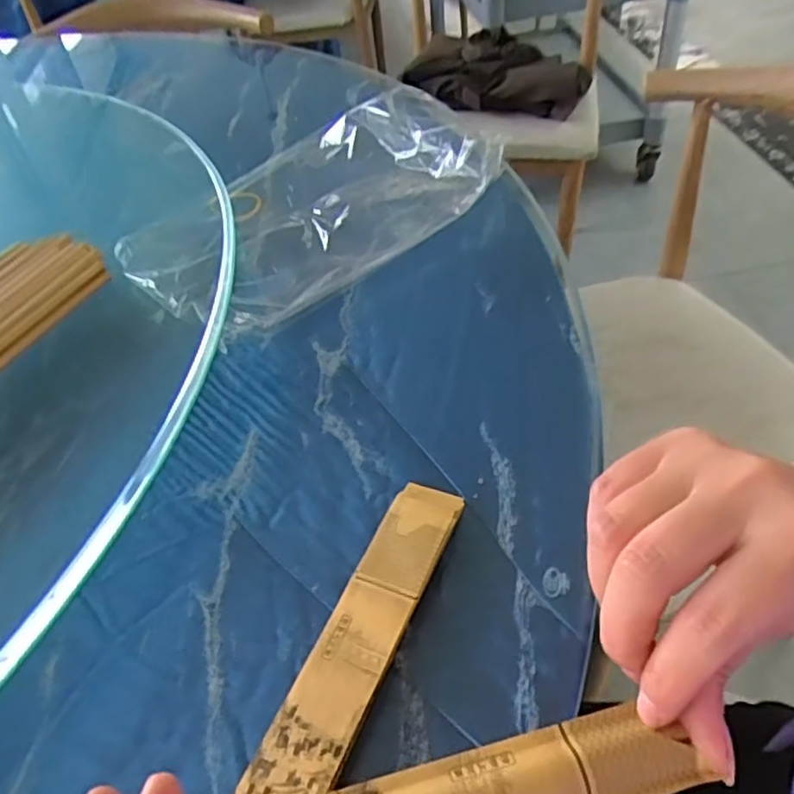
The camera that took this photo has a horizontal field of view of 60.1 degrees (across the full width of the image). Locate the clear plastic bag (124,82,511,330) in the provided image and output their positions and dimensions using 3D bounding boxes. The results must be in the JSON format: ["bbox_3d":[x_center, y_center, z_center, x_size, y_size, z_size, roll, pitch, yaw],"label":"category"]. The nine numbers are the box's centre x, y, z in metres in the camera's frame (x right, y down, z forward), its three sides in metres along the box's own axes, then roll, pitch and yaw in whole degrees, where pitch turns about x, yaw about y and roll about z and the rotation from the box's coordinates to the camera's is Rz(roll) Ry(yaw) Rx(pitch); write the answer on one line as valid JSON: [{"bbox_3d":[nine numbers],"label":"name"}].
[{"bbox_3d":[-0.068,-0.161,0.536,0.280,0.049,0.177,-35,53,-24],"label":"clear plastic bag"}]

